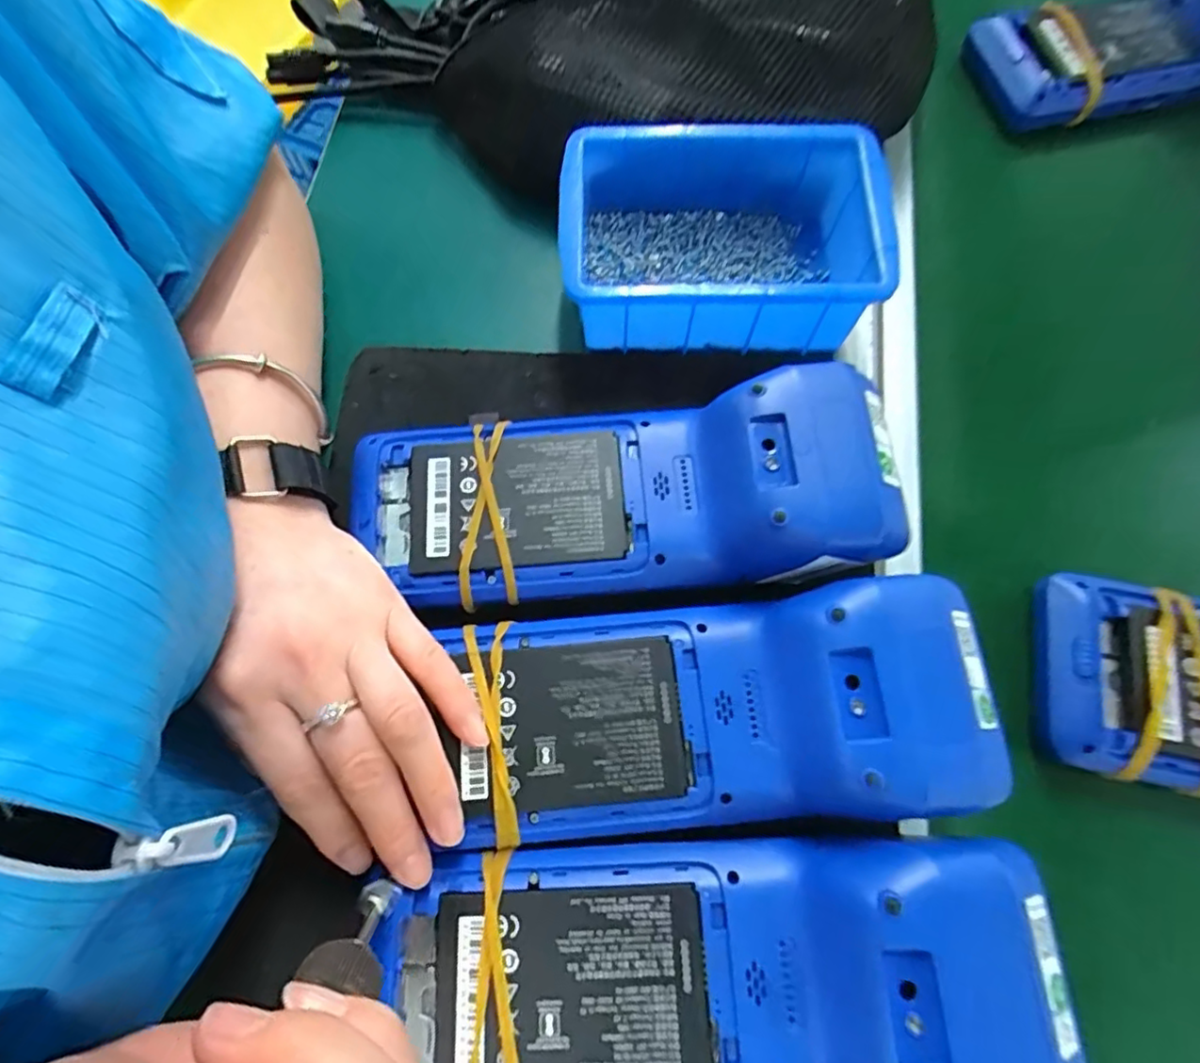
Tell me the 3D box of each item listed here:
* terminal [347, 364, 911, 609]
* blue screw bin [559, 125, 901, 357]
[{"bbox_3d":[0.005,-0.017,0.259,0.212,0.054,0.083,-3,72,-1],"label":"terminal"},{"bbox_3d":[0.056,-0.138,0.303,0.146,0.052,0.097,2,72,0],"label":"blue screw bin"}]

